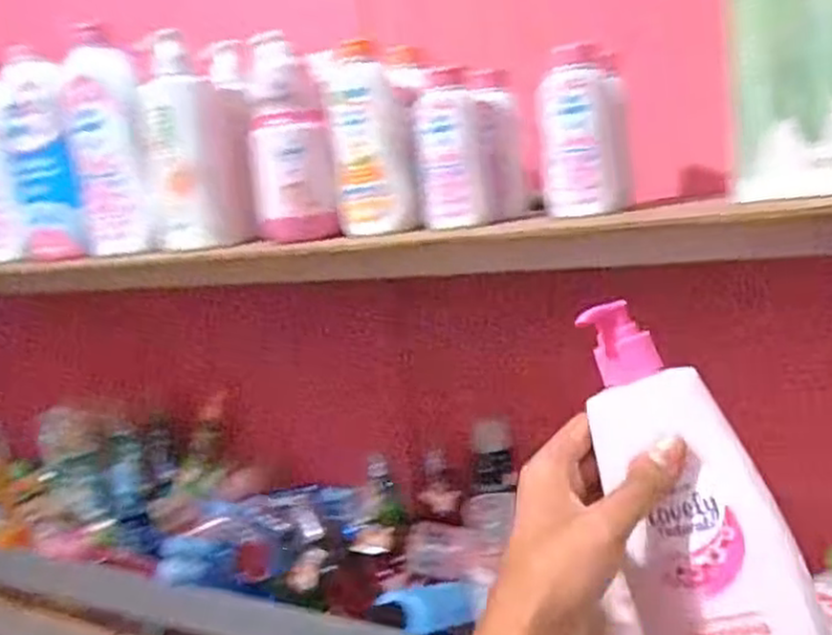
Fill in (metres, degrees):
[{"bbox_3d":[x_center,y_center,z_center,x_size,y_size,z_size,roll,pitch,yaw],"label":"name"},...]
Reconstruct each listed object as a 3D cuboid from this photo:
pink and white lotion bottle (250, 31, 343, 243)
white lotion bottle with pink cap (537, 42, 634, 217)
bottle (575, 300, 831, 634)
[{"bbox_3d":[-0.107,-0.156,0.640,0.065,0.173,0.055,-7,7,-12],"label":"pink and white lotion bottle"},{"bbox_3d":[0.124,-0.136,0.558,0.055,0.114,0.053,-3,8,18],"label":"white lotion bottle with pink cap"},{"bbox_3d":[0.144,0.103,0.382,0.078,0.222,0.044,-22,-11,20],"label":"bottle"}]

